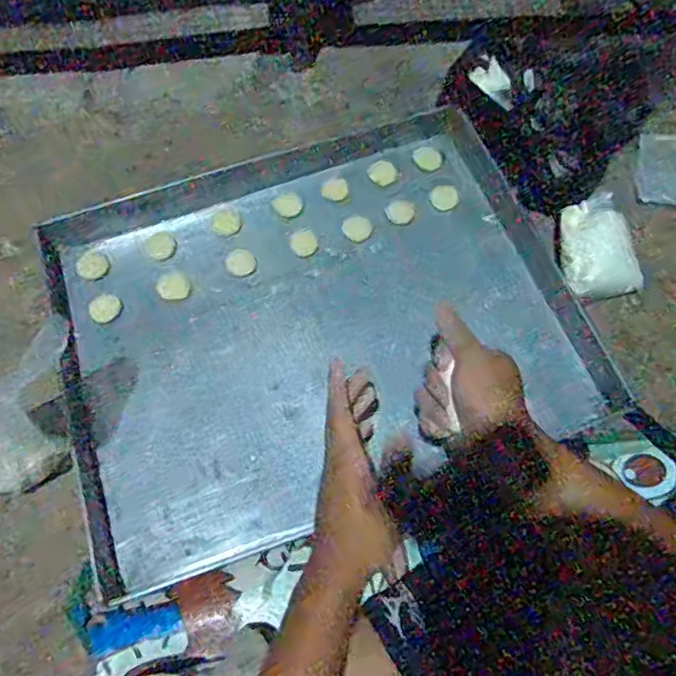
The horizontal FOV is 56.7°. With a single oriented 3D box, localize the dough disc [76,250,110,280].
[{"bbox_3d":[-0.278,-0.084,0.709,0.034,0.004,0.034,1,66,-2],"label":"dough disc"}]

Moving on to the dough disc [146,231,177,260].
[{"bbox_3d":[-0.203,-0.106,0.722,0.031,0.007,0.031,1,66,-2],"label":"dough disc"}]

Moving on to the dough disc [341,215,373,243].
[{"bbox_3d":[0.023,-0.130,0.737,0.033,0.004,0.035,1,66,-2],"label":"dough disc"}]

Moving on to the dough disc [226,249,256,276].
[{"bbox_3d":[-0.112,-0.087,0.720,0.032,0.004,0.035,1,66,-2],"label":"dough disc"}]

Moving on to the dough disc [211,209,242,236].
[{"bbox_3d":[-0.130,-0.135,0.733,0.032,0.007,0.030,1,66,-2],"label":"dough disc"}]

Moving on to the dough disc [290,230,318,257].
[{"bbox_3d":[-0.039,-0.109,0.727,0.030,0.004,0.030,1,66,-2],"label":"dough disc"}]

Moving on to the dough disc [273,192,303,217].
[{"bbox_3d":[-0.058,-0.157,0.743,0.032,0.005,0.029,-29,70,-14],"label":"dough disc"}]

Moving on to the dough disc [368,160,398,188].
[{"bbox_3d":[0.054,-0.202,0.766,0.031,0.006,0.034,1,66,-2],"label":"dough disc"}]

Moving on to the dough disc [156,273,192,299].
[{"bbox_3d":[-0.185,-0.058,0.711,0.036,0.007,0.030,-1,66,-2],"label":"dough disc"}]

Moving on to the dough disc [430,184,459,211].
[{"bbox_3d":[0.128,-0.169,0.751,0.031,0.004,0.033,-2,78,8],"label":"dough disc"}]

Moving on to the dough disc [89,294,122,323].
[{"bbox_3d":[-0.258,-0.033,0.695,0.034,0.008,0.031,1,66,-2],"label":"dough disc"}]

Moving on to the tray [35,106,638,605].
[{"bbox_3d":[-0.024,-0.025,0.687,0.536,0.036,0.441,-17,68,-9],"label":"tray"}]

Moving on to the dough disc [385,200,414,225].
[{"bbox_3d":[0.075,-0.151,0.746,0.033,0.004,0.034,1,66,-2],"label":"dough disc"}]

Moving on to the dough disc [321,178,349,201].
[{"bbox_3d":[-0.004,-0.179,0.756,0.032,0.005,0.028,-8,66,-6],"label":"dough disc"}]

